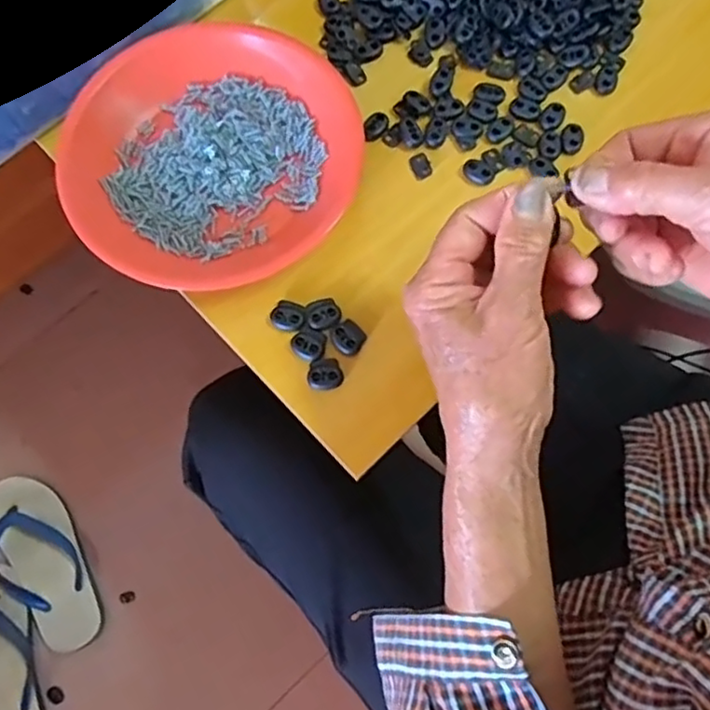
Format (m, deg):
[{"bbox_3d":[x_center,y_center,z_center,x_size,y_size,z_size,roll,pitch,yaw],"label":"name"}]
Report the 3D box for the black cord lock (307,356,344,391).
[{"bbox_3d":[-0.019,0.011,0.398,0.021,0.004,0.020,-19,74,-5],"label":"black cord lock"}]

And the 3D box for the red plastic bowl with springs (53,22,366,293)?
[{"bbox_3d":[-0.095,-0.134,0.431,0.190,0.030,0.173,0,73,1],"label":"red plastic bowl with springs"}]

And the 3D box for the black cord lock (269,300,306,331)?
[{"bbox_3d":[-0.043,-0.025,0.412,0.022,0.004,0.019,13,74,5],"label":"black cord lock"}]

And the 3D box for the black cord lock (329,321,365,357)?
[{"bbox_3d":[-0.004,-0.011,0.406,0.020,0.004,0.021,-36,76,-9],"label":"black cord lock"}]

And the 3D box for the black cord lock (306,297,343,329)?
[{"bbox_3d":[-0.020,-0.027,0.410,0.021,0.004,0.020,-17,73,-4],"label":"black cord lock"}]

